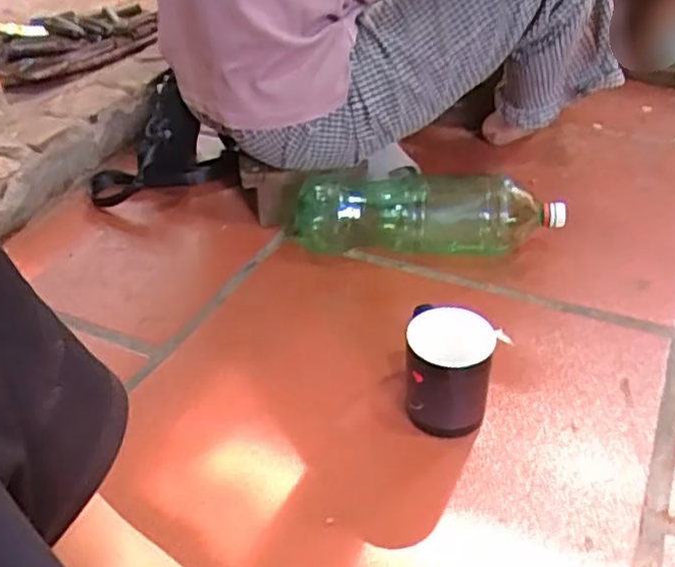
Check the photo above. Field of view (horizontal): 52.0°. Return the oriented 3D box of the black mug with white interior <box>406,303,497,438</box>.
[{"bbox_3d":[0.103,0.089,0.646,0.077,0.106,0.076,7,36,12],"label":"black mug with white interior"}]

